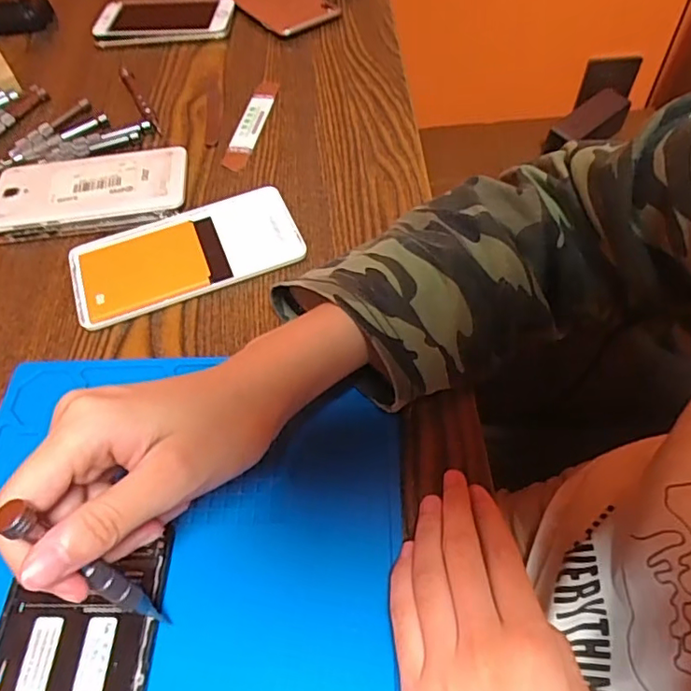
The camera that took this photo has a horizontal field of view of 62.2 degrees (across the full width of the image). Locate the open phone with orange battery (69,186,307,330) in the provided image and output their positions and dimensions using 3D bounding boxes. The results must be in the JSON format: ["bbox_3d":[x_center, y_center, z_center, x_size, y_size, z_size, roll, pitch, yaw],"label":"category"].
[{"bbox_3d":[-0.109,-0.064,0.395,0.151,0.008,0.077,-19,56,-8],"label":"open phone with orange battery"}]

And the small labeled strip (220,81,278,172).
[{"bbox_3d":[-0.080,-0.189,0.482,0.022,0.004,0.119,5,56,8],"label":"small labeled strip"}]

